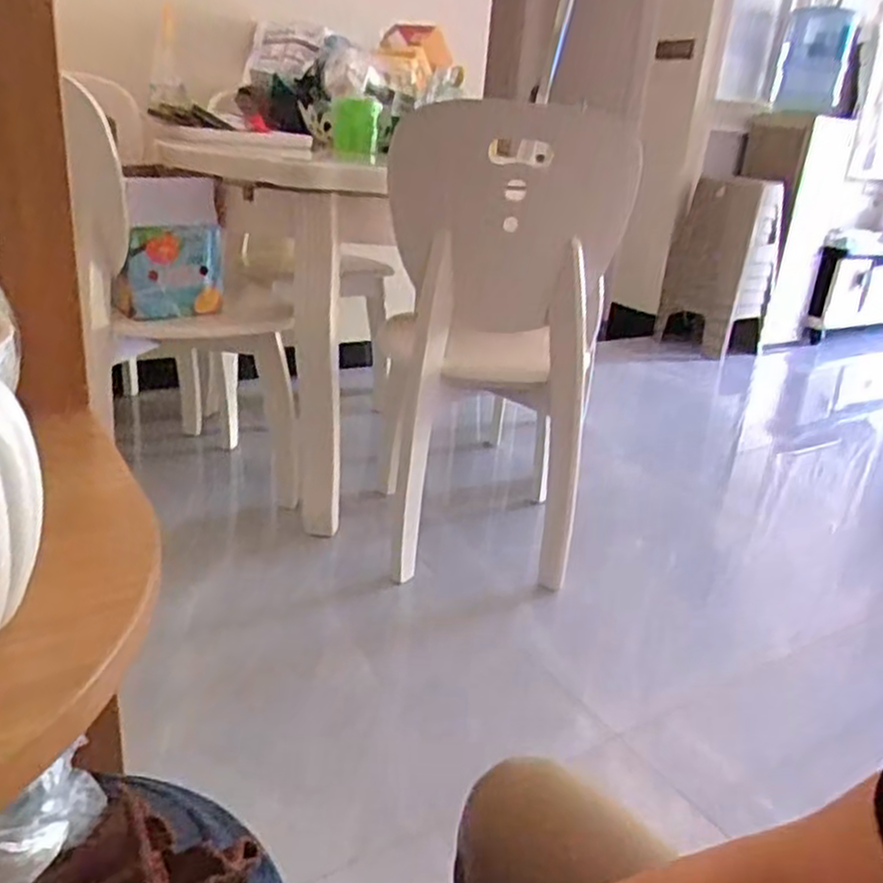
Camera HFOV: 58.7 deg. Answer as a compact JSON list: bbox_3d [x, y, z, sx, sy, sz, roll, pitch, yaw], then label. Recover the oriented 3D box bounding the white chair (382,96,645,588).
[{"bbox_3d":[0.119,-0.199,1.587,0.409,0.870,0.586,9,23,9],"label":"white chair"}]

